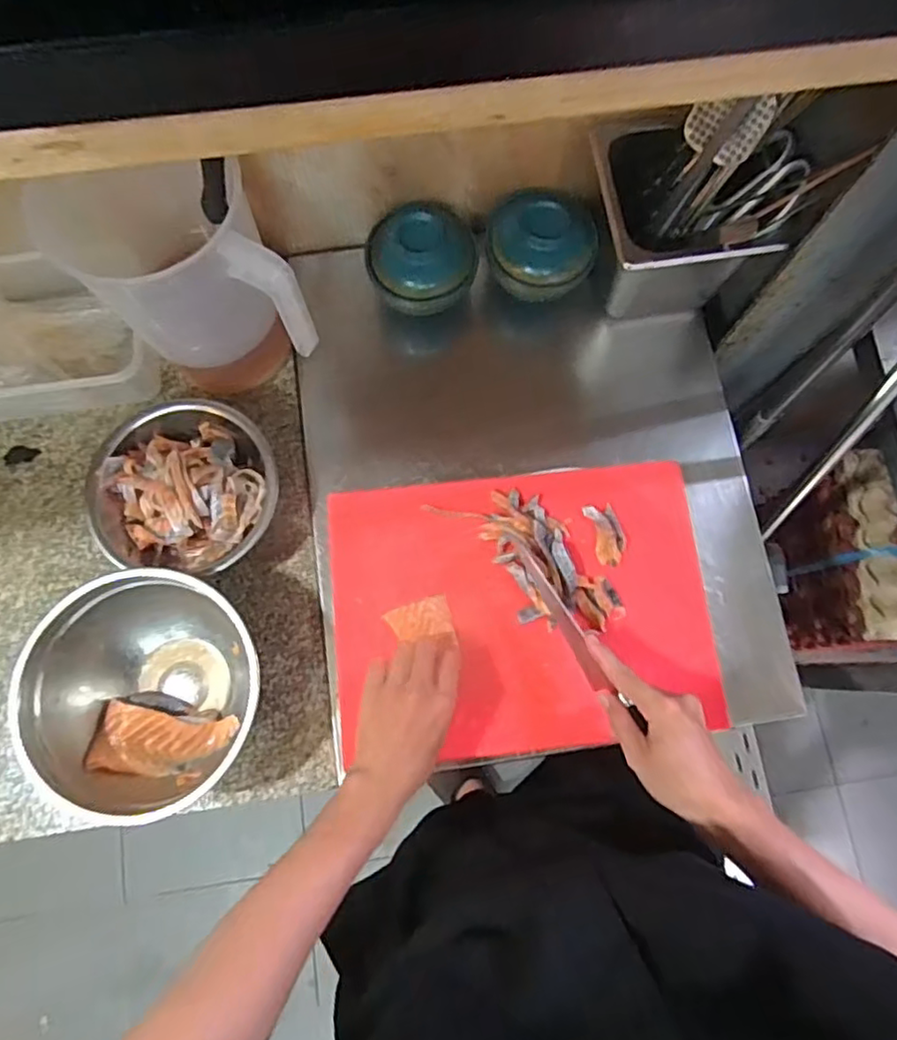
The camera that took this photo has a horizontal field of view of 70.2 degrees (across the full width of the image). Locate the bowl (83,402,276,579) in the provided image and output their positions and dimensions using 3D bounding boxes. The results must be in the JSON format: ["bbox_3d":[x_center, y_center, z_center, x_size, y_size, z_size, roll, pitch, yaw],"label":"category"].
[{"bbox_3d":[-0.268,-0.038,0.648,0.179,0.068,0.168,0,77,0],"label":"bowl"}]

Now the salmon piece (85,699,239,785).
[{"bbox_3d":[-0.276,0.216,0.615,0.118,0.027,0.063,14,63,-9],"label":"salmon piece"}]

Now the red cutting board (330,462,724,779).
[{"bbox_3d":[0.074,0.089,0.655,0.375,0.024,0.276,-5,77,-1],"label":"red cutting board"}]

